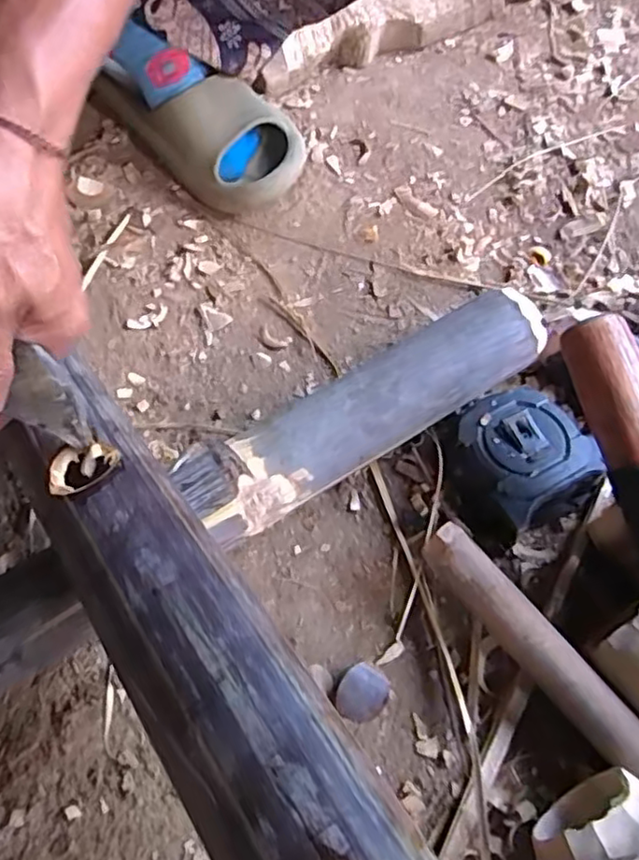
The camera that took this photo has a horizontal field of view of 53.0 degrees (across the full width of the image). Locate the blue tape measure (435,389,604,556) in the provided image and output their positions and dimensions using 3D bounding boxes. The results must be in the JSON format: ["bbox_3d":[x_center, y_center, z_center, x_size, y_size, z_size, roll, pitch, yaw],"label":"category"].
[{"bbox_3d":[0.119,0.020,0.402,0.092,0.037,0.085,-32,66,-17],"label":"blue tape measure"}]

